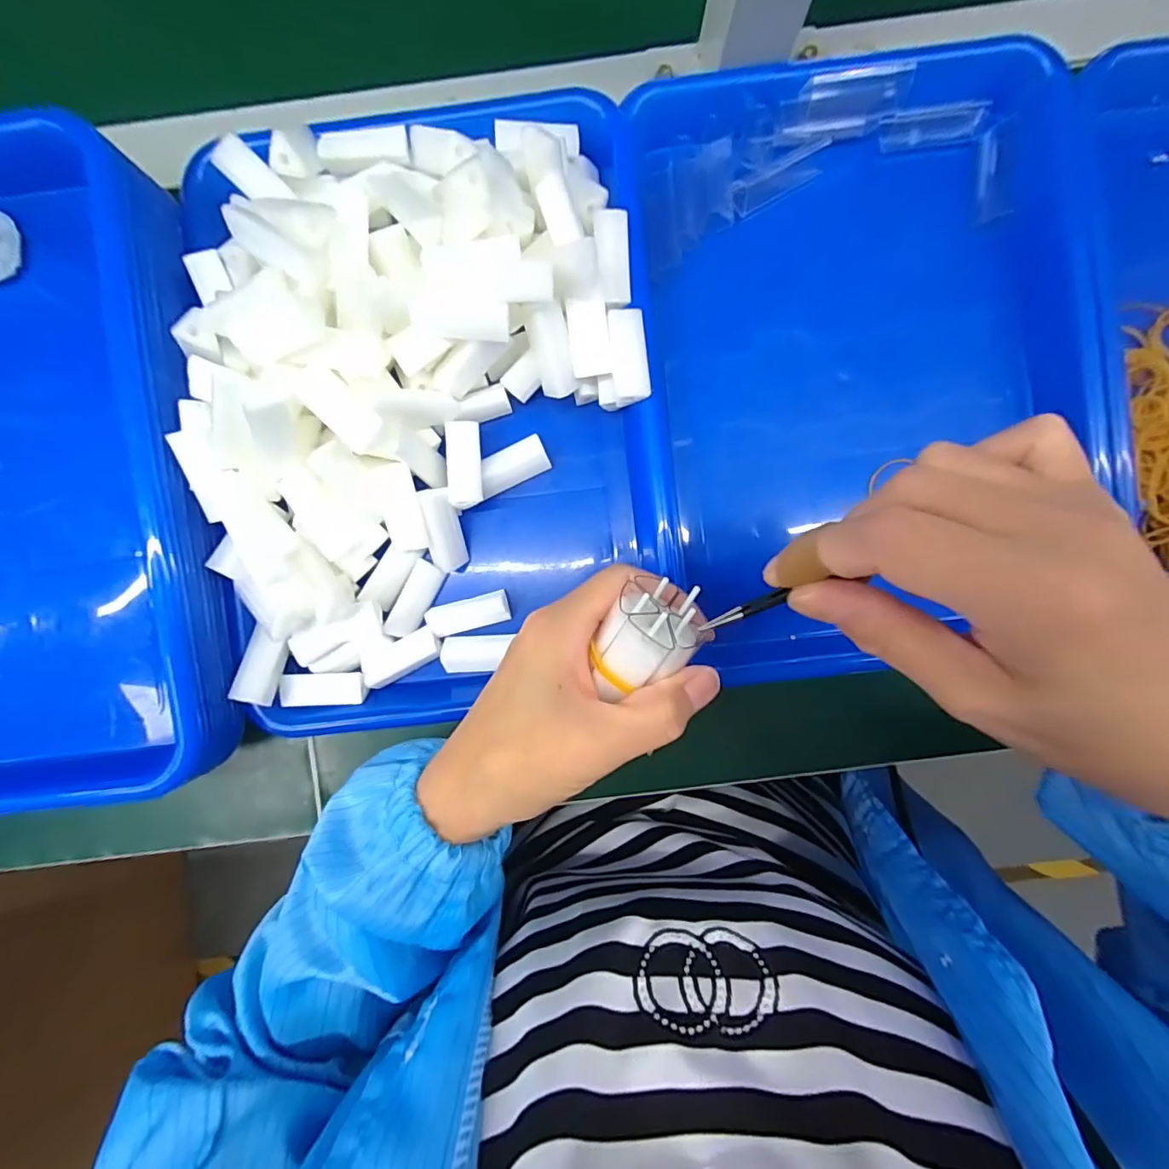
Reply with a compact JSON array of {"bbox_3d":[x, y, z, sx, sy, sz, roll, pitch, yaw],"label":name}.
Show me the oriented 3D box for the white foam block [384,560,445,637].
[{"bbox_3d":[-0.098,0.009,0.302,0.016,0.011,0.046,28,91,0],"label":"white foam block"}]

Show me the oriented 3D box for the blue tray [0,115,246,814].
[{"bbox_3d":[-0.326,-0.040,0.279,0.258,0.078,0.349,-6,91,1],"label":"blue tray"}]

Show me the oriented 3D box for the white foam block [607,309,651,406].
[{"bbox_3d":[0.023,-0.119,0.274,0.018,0.007,0.047,-6,91,1],"label":"white foam block"}]

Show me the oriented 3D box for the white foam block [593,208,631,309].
[{"bbox_3d":[0.015,-0.171,0.273,0.018,0.009,0.048,-3,91,1],"label":"white foam block"}]

